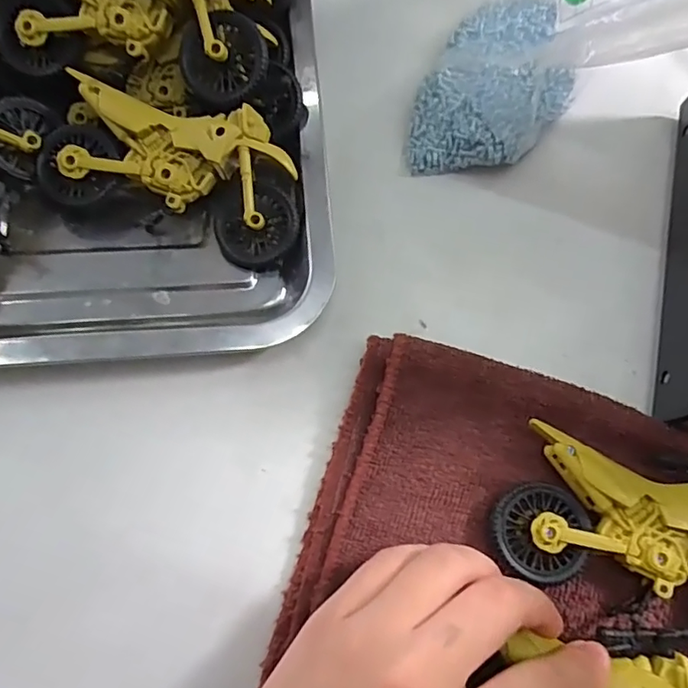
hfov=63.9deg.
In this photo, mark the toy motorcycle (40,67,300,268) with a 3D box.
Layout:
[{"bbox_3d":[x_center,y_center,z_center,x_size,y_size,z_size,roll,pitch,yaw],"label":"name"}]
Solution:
[{"bbox_3d":[-0.075,-0.079,0.251,0.117,0.034,0.060,17,72,5],"label":"toy motorcycle"}]

